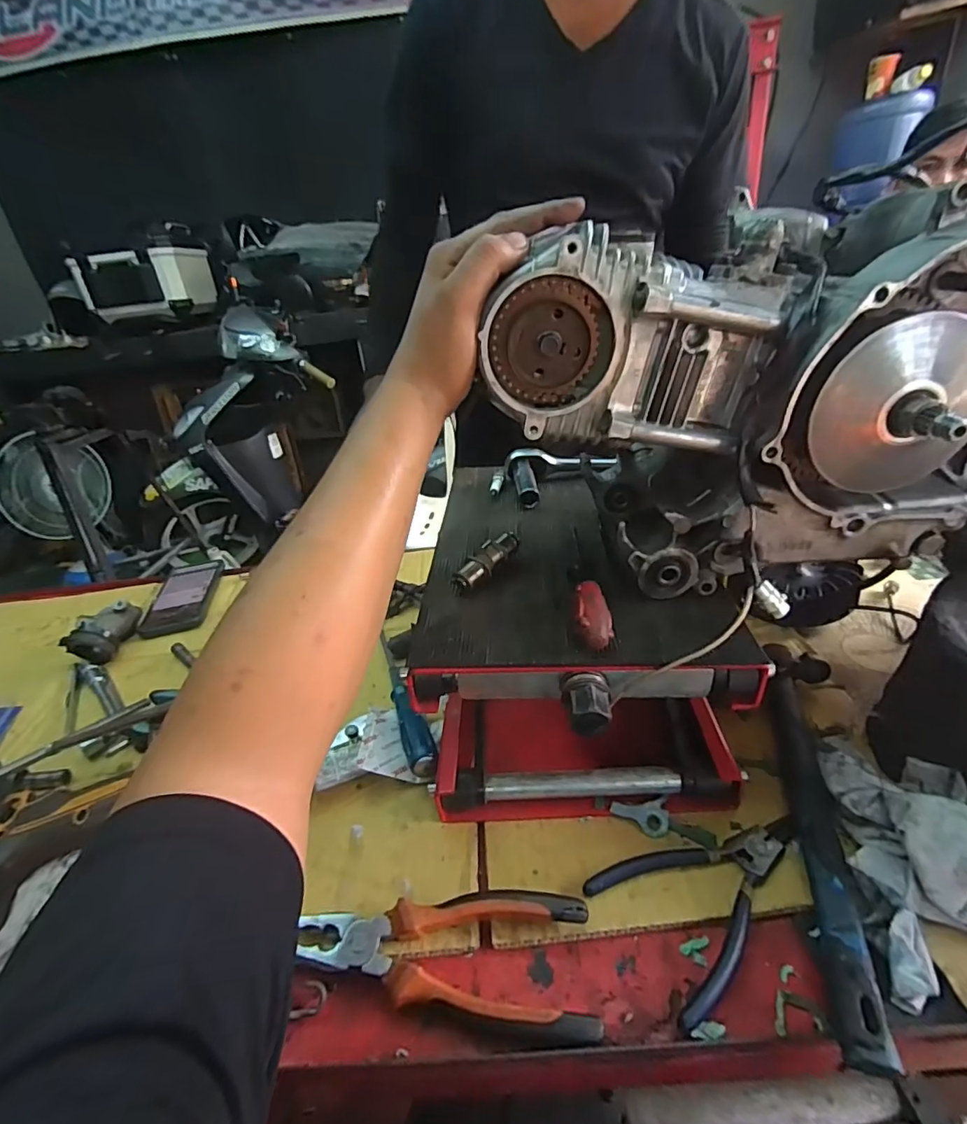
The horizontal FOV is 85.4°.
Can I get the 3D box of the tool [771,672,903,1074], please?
[{"bbox_3d":[0.230,0.180,0.364,0.024,0.016,0.262,4,32,18],"label":"tool"}]

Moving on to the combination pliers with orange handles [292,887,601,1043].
[{"bbox_3d":[-0.023,0.241,0.335,0.187,0.026,0.074,2,32,16],"label":"combination pliers with orange handles"}]

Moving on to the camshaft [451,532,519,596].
[{"bbox_3d":[0.004,-0.002,0.413,0.018,0.020,0.074,19,39,37],"label":"camshaft"}]

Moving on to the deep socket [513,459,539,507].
[{"bbox_3d":[0.044,-0.085,0.545,0.020,0.015,0.070,-7,45,0],"label":"deep socket"}]

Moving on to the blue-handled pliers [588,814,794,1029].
[{"bbox_3d":[0.151,0.212,0.351,0.146,0.013,0.092,-23,34,-24],"label":"blue-handled pliers"}]

